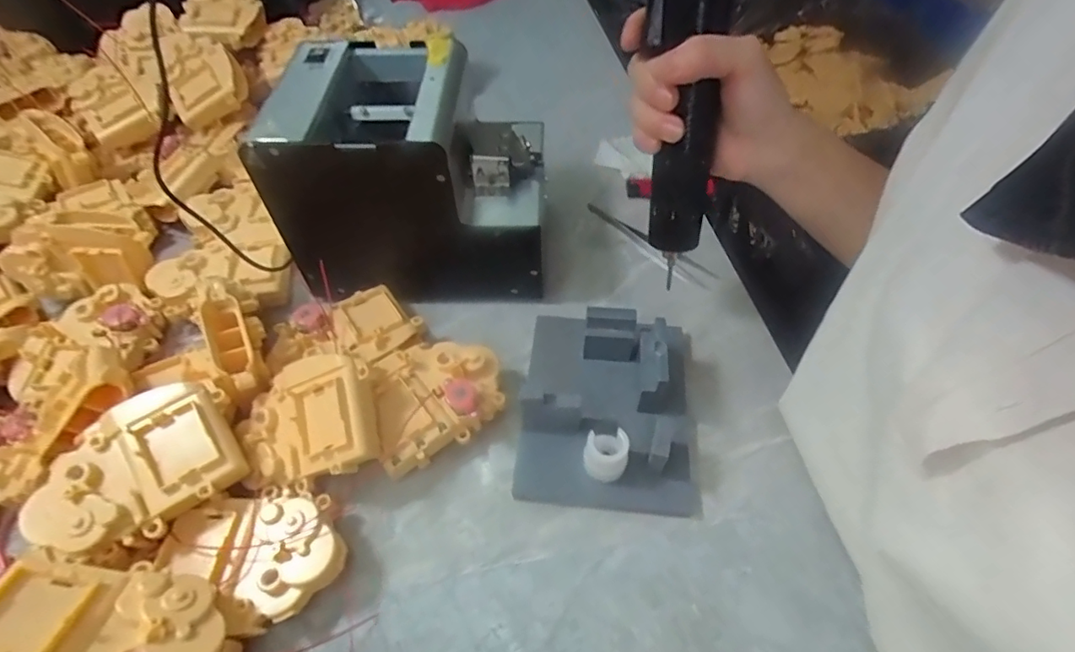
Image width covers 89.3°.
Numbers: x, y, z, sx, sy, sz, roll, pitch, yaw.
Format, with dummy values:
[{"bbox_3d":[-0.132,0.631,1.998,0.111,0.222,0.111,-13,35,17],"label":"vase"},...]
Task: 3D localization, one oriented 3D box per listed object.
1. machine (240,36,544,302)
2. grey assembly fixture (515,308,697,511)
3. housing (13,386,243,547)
[{"bbox_3d":[-0.088,-0.112,0.412,0.185,0.147,0.139,1,53,3],"label":"machine"},{"bbox_3d":[0.046,0.042,0.354,0.112,0.050,0.135,4,53,4],"label":"grey assembly fixture"},{"bbox_3d":[-0.218,0.082,0.300,0.098,0.038,0.071,-32,58,-21],"label":"housing"}]

